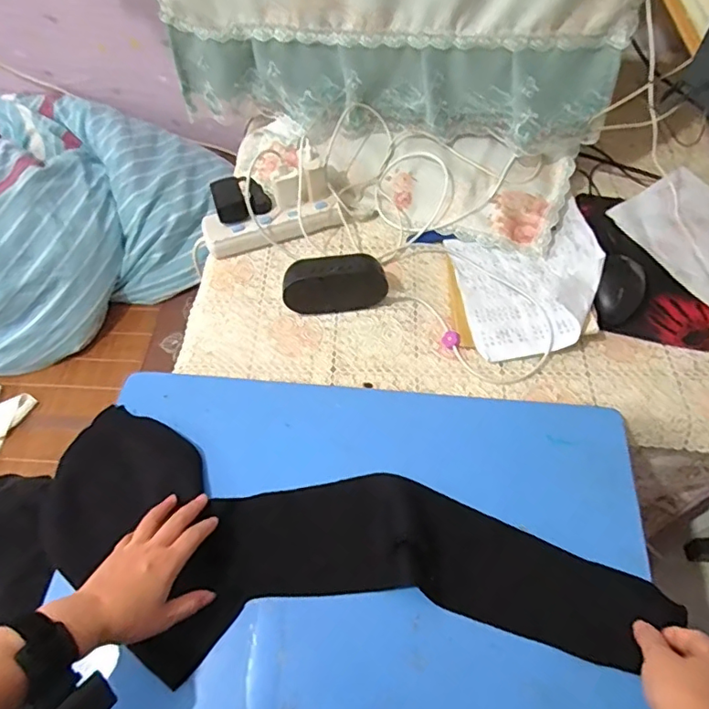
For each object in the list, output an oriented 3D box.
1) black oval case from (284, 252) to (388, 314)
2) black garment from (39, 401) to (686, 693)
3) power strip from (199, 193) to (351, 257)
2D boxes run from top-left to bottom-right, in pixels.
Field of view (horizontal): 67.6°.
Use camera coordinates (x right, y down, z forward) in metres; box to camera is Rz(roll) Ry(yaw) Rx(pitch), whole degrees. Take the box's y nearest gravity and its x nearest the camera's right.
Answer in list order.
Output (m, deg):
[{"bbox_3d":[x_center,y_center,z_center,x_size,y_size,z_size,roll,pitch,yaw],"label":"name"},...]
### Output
[{"bbox_3d":[-0.026,-0.096,0.708,0.133,0.071,0.047,-8,58,-3],"label":"black oval case"},{"bbox_3d":[-0.033,0.212,0.531,0.626,0.029,0.221,9,59,9],"label":"black garment"},{"bbox_3d":[-0.113,-0.187,0.778,0.207,0.048,0.042,-13,59,-6],"label":"power strip"}]

